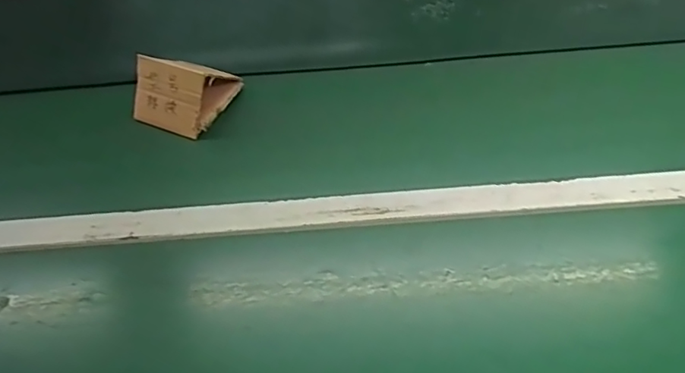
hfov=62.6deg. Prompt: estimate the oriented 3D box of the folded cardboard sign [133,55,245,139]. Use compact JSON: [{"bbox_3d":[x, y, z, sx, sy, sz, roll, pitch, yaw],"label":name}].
[{"bbox_3d":[-0.200,-0.131,0.716,0.096,0.071,0.114,21,49,24],"label":"folded cardboard sign"}]

